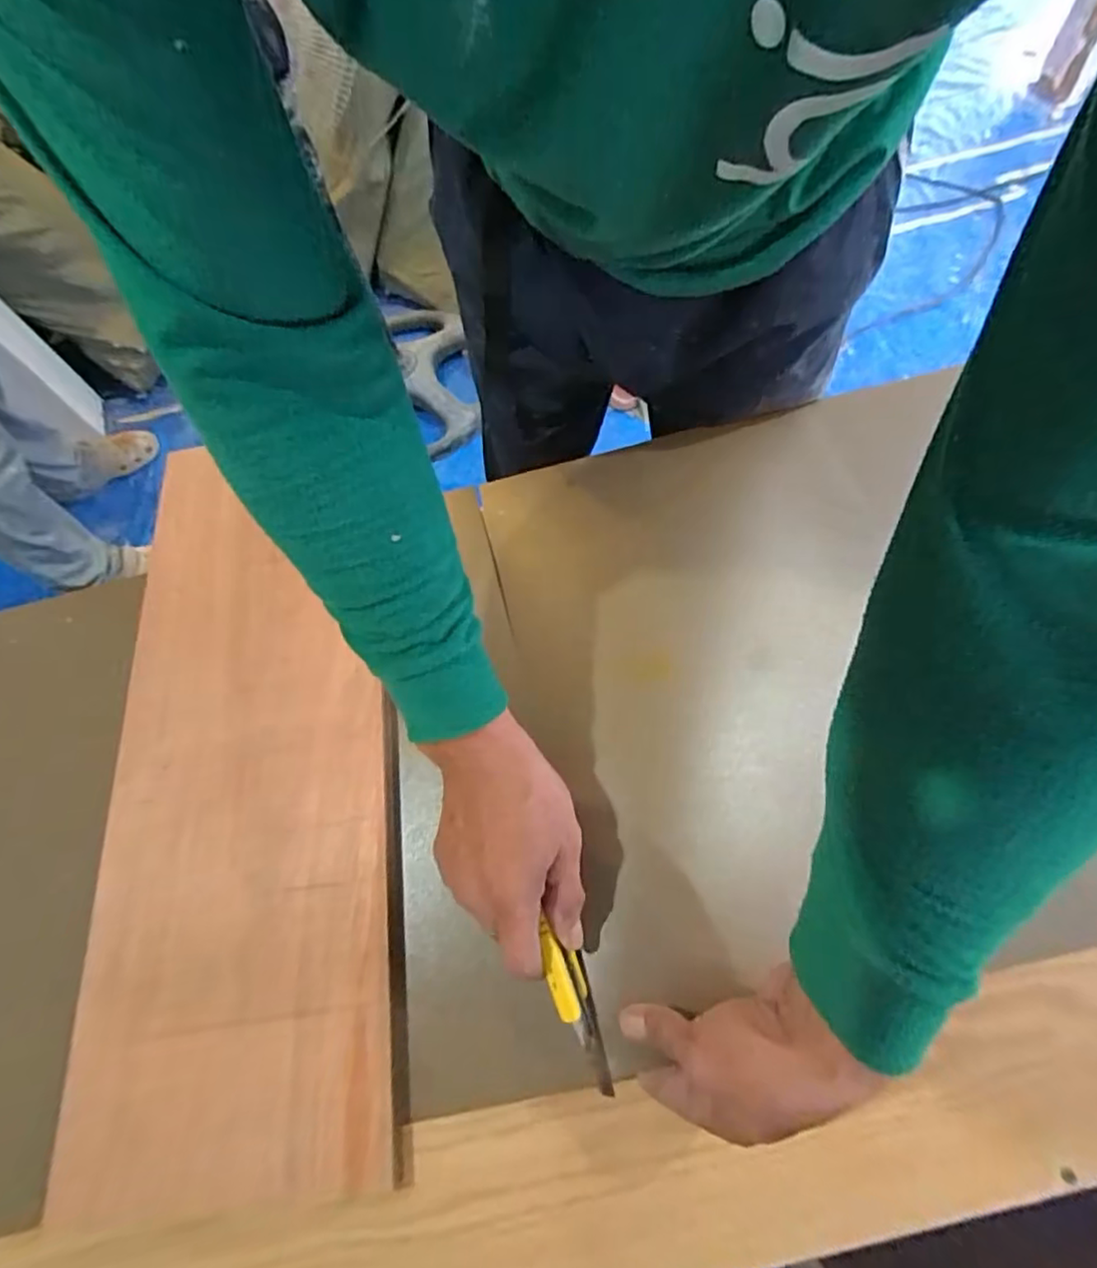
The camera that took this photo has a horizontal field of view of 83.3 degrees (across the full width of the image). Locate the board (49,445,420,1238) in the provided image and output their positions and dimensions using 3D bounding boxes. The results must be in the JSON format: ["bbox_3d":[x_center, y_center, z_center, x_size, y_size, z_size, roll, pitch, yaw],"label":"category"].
[{"bbox_3d":[-0.251,0.095,0.521,0.233,0.020,0.600,-10,65,2],"label":"board"}]

